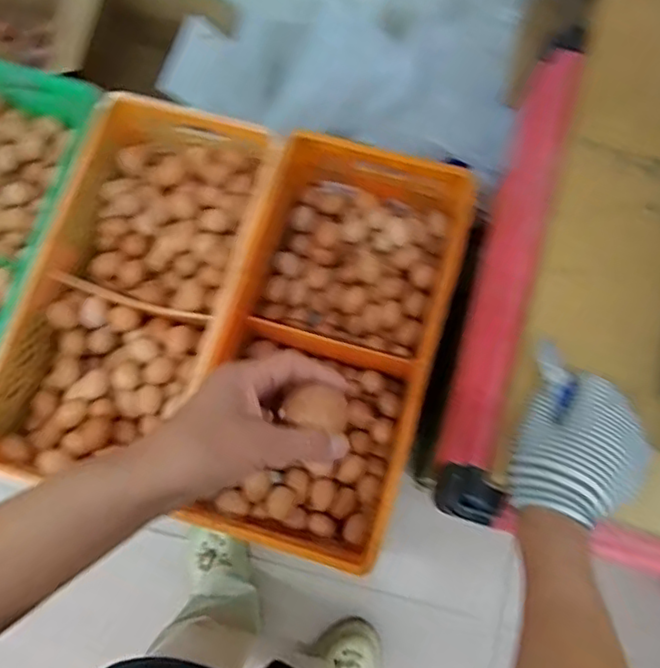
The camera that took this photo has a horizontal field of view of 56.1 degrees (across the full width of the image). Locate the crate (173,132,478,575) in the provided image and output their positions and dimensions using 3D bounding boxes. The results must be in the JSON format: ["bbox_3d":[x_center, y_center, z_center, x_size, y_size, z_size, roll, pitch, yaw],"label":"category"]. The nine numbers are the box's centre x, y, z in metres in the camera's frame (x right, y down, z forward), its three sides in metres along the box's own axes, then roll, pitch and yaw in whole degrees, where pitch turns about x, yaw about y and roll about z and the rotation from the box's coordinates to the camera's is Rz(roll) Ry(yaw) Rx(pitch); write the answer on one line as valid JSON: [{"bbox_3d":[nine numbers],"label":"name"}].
[{"bbox_3d":[0.006,0.015,1.037,0.312,0.196,0.647,15,78,5],"label":"crate"}]

